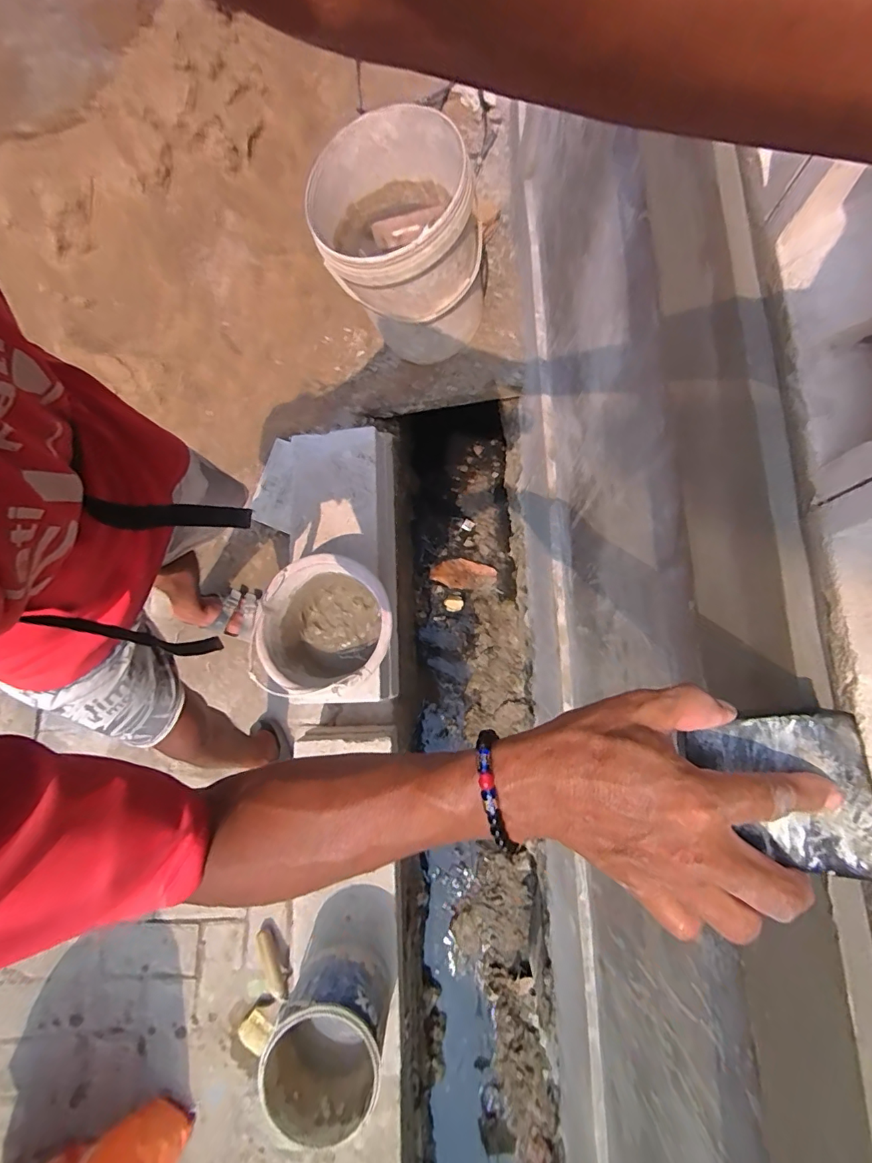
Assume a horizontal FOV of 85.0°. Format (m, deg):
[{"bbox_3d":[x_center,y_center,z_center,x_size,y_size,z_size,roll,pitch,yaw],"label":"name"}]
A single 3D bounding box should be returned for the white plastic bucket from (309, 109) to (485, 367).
[{"bbox_3d":[-0.074,-0.712,1.028,0.315,0.348,0.330,0,79,1],"label":"white plastic bucket"}]

